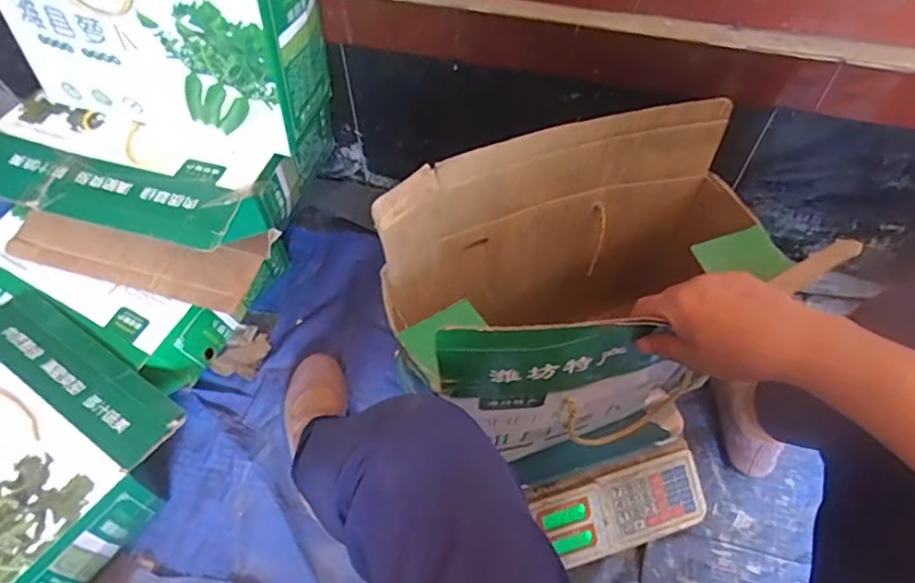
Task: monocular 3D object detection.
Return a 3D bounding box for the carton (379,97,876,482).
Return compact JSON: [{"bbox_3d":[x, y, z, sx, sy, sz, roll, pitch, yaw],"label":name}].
[{"bbox_3d":[0.122,0.006,0.569,0.348,0.272,0.186,-16,58,-10],"label":"carton"}]

